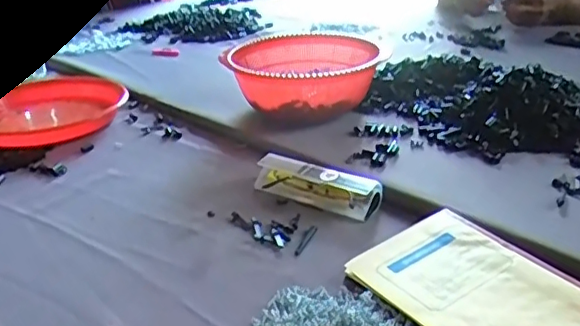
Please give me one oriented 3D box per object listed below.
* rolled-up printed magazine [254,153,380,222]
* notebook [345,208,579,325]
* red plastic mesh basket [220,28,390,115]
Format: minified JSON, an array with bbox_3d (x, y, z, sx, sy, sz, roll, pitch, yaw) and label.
[{"bbox_3d":[0.029,0.024,0.696,0.151,0.030,0.039,13,32,33],"label":"rolled-up printed magazine"},{"bbox_3d":[0.168,0.107,0.521,0.145,0.010,0.201,-21,31,-30],"label":"notebook"},{"bbox_3d":[0.017,-0.130,0.914,0.215,0.094,0.200,3,27,17],"label":"red plastic mesh basket"}]

